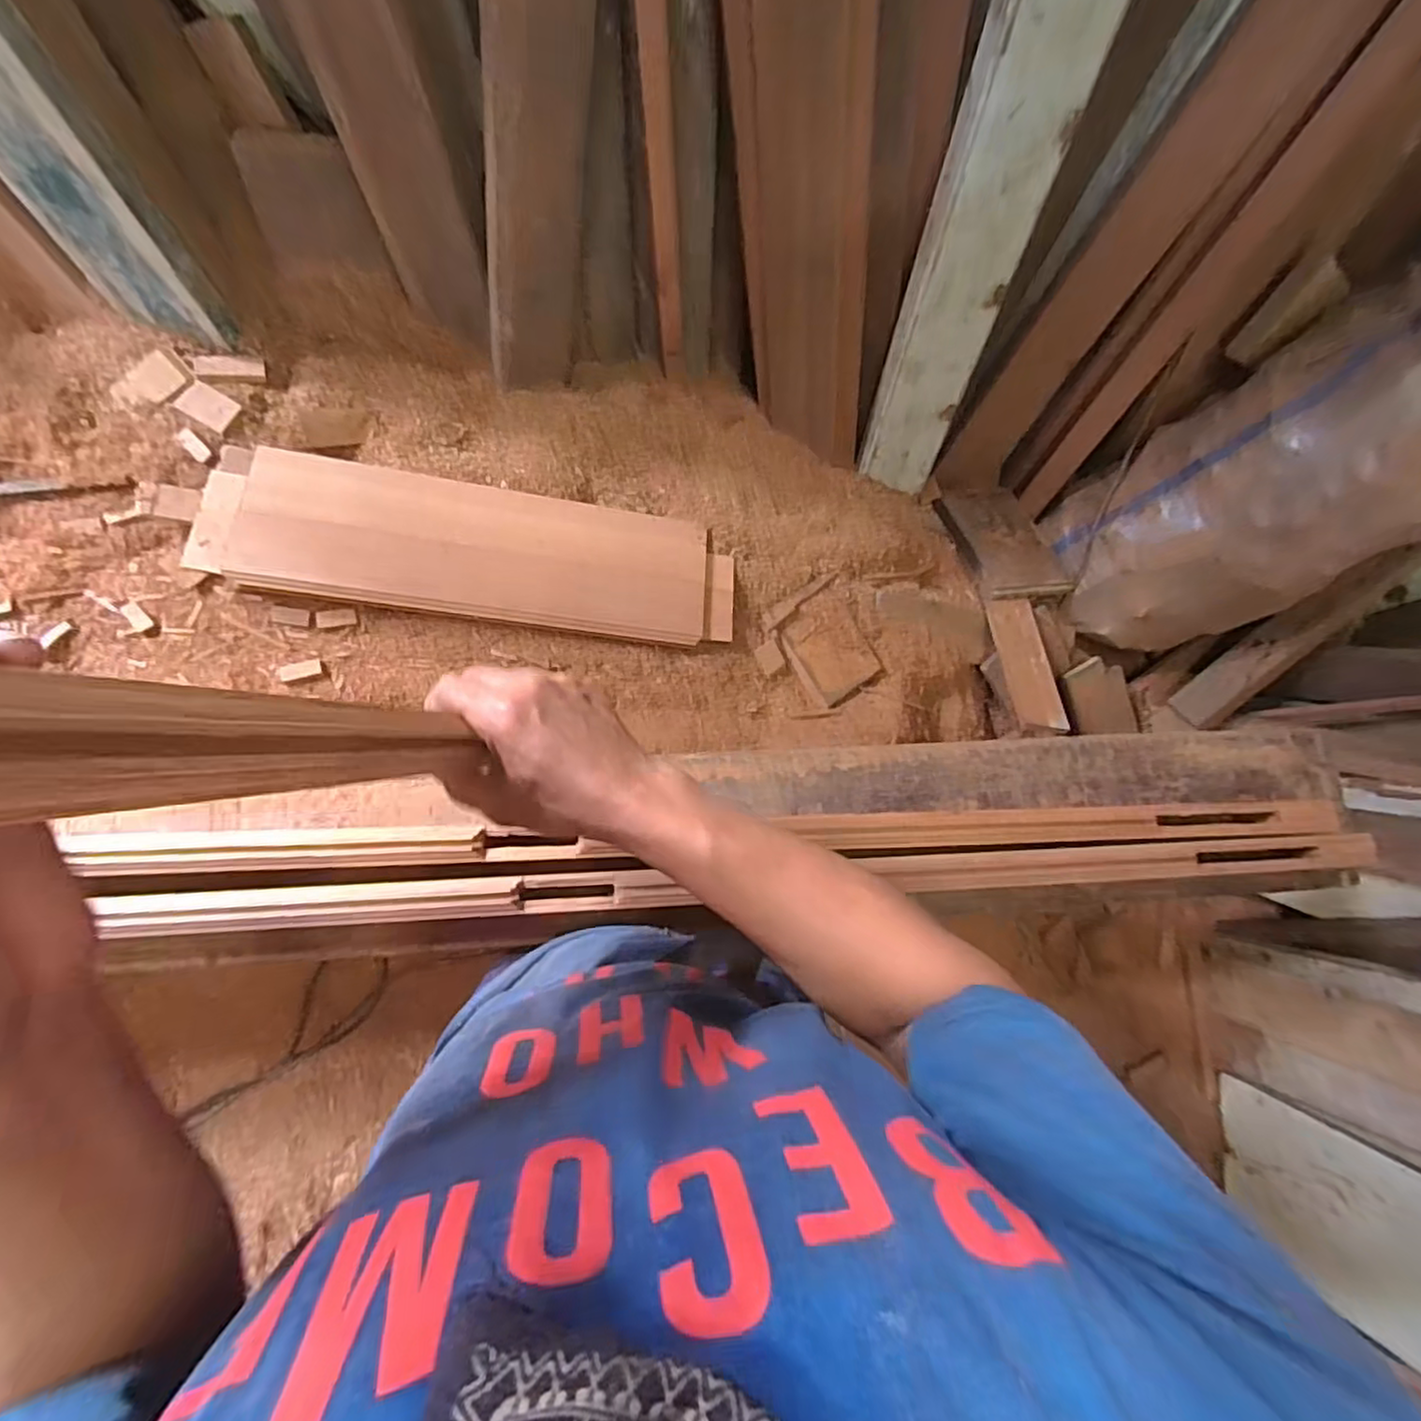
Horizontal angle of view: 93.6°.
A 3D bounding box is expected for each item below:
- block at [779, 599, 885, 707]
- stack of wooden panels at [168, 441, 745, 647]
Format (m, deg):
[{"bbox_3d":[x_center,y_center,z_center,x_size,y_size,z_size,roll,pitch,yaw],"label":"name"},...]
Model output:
[{"bbox_3d":[0.195,-0.095,1.072,0.126,0.028,0.141,-32,88,-10],"label":"block"},{"bbox_3d":[-0.310,-0.225,0.939,0.697,0.036,0.193,7,81,-12],"label":"stack of wooden panels"}]

